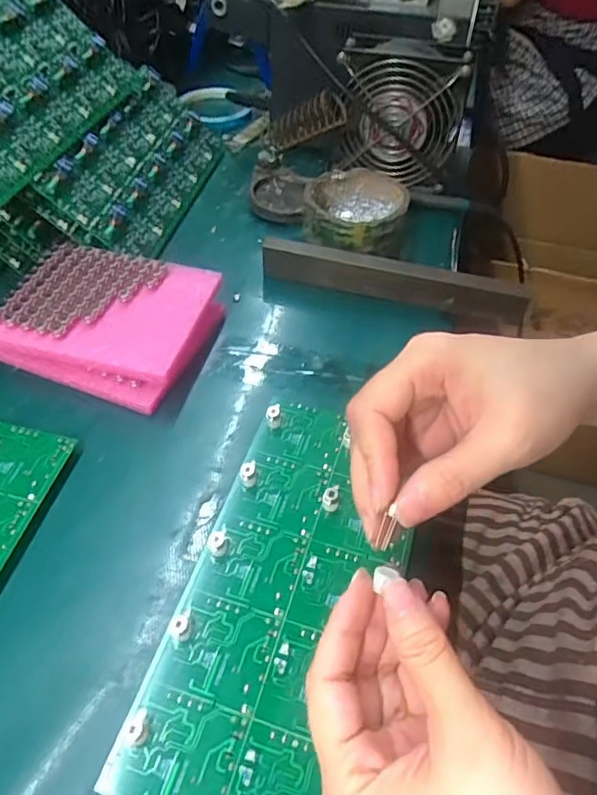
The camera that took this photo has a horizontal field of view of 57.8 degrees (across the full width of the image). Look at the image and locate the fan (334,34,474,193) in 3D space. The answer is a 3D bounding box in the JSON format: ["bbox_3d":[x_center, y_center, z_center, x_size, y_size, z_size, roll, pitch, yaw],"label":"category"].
[{"bbox_3d":[0.097,-0.271,0.519,0.114,0.110,0.043,12,51,7],"label":"fan"}]

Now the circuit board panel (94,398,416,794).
[{"bbox_3d":[-0.002,0.097,0.290,0.105,0.018,0.226,15,51,9],"label":"circuit board panel"}]

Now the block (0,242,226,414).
[{"bbox_3d":[-0.135,-0.058,0.401,0.137,0.038,0.119,17,52,10],"label":"block"}]

